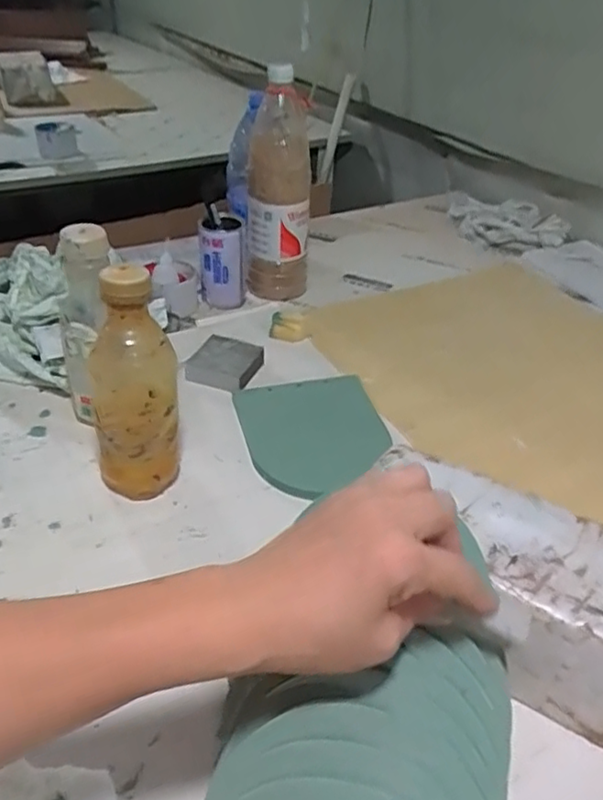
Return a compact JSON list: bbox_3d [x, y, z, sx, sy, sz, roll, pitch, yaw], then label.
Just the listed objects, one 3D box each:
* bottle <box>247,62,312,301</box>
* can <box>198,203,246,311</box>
[{"bbox_3d":[-0.030,-0.295,0.884,0.089,0.282,0.092,3,36,-2],"label":"bottle"},{"bbox_3d":[-0.111,-0.199,0.889,0.064,0.132,0.053,0,37,-6],"label":"can"}]

